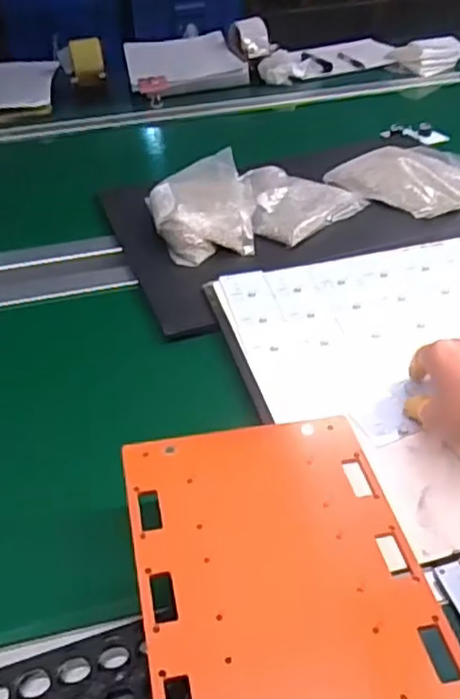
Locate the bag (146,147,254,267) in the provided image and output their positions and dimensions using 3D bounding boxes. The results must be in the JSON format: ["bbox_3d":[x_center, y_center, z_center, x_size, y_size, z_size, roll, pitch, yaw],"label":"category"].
[{"bbox_3d":[-0.033,-0.172,0.813,0.119,0.050,0.164,-13,39,-11],"label":"bag"}]

